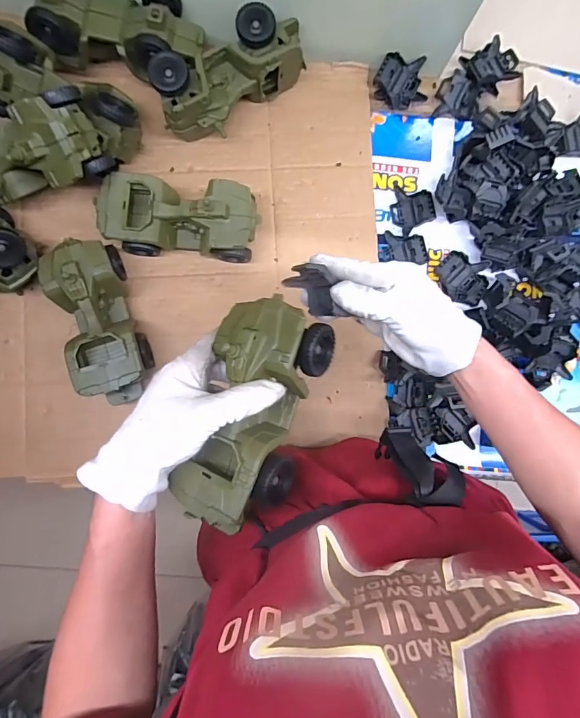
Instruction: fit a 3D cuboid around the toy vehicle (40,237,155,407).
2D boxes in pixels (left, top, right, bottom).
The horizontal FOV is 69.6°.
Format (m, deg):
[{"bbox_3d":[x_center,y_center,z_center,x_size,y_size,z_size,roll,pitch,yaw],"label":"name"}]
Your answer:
[{"bbox_3d":[-0.222,-0.042,0.495,0.077,0.086,0.190,-19,89,-3],"label":"toy vehicle"}]

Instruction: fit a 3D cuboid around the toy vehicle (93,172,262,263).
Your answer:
[{"bbox_3d":[-0.131,-0.169,0.504,0.177,0.084,0.079,4,88,-2],"label":"toy vehicle"}]

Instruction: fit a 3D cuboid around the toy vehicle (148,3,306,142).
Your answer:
[{"bbox_3d":[-0.069,-0.340,0.510,0.190,0.087,0.081,-32,89,-3],"label":"toy vehicle"}]

